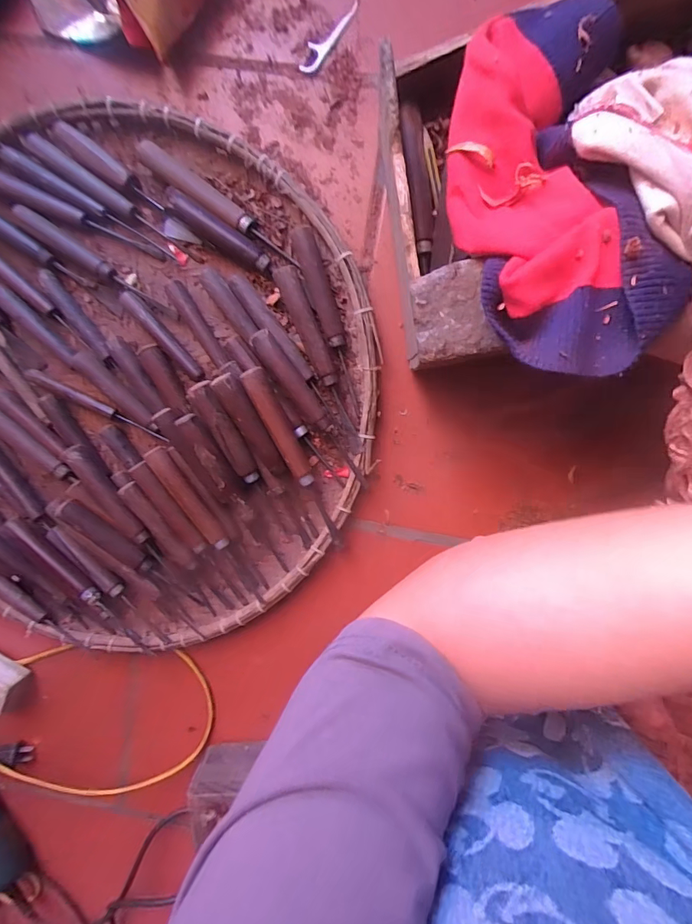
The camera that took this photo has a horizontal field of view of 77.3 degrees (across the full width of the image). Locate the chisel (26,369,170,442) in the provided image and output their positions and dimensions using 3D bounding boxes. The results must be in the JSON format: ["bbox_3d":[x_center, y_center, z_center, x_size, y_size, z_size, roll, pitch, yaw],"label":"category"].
[{"bbox_3d":[-0.253,-0.054,0.441,0.155,0.016,0.015,27,99,1],"label":"chisel"}]

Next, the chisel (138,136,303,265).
[{"bbox_3d":[-0.117,-0.237,0.399,0.170,0.018,0.019,36,99,-1],"label":"chisel"}]

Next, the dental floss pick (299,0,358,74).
[{"bbox_3d":[-0.017,-0.379,0.384,0.017,0.004,0.071,40,99,-2],"label":"dental floss pick"}]

